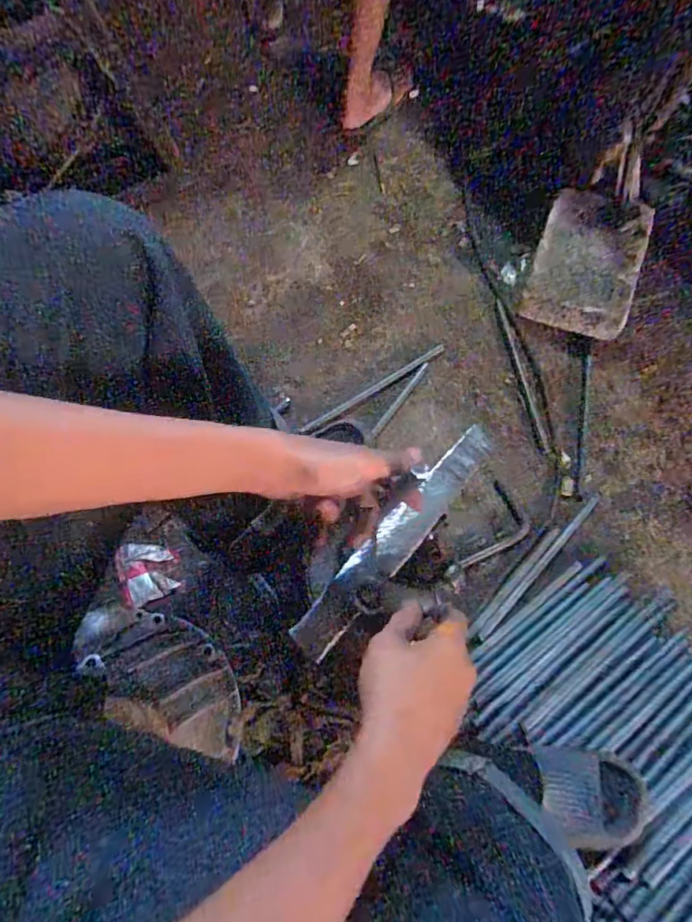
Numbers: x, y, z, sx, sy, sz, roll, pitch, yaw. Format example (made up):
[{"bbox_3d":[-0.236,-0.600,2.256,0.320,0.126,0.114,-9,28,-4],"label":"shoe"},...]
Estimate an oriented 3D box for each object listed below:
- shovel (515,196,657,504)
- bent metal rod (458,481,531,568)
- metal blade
[{"bbox_3d":[0.458,-0.266,0.961,0.217,0.069,0.656,6,84,5],"label":"shovel"},{"bbox_3d":[0.268,0.126,0.855,0.083,0.013,0.171,27,71,10],"label":"bent metal rod"},{"bbox_3d":[0.057,0.075,0.506,0.044,0.010,0.287,47,71,-1],"label":"metal blade"}]

